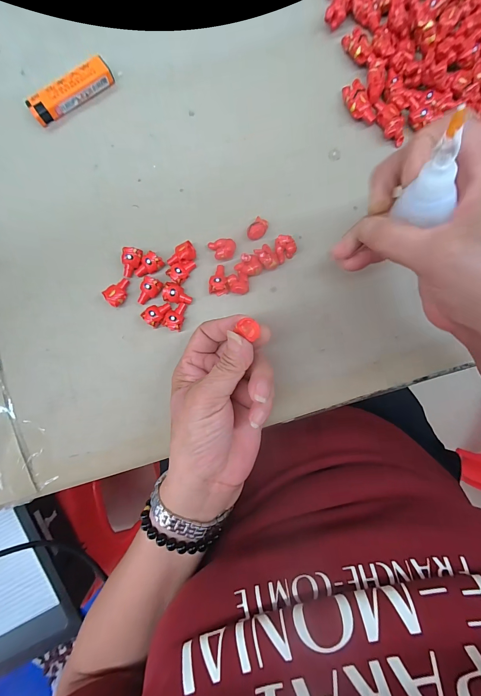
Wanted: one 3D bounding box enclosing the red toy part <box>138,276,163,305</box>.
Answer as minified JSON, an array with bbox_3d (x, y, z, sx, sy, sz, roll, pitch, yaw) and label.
[{"bbox_3d":[-0.080,-0.049,0.261,0.016,0.011,0.024,27,89,1],"label":"red toy part"}]

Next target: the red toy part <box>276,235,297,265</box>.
[{"bbox_3d":[0.040,-0.086,0.261,0.017,0.013,0.022,-2,89,1],"label":"red toy part"}]

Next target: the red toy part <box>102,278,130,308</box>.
[{"bbox_3d":[-0.106,-0.049,0.260,0.016,0.015,0.025,33,89,1],"label":"red toy part"}]

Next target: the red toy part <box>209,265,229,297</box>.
[{"bbox_3d":[-0.019,-0.061,0.262,0.016,0.014,0.027,-1,89,1],"label":"red toy part"}]

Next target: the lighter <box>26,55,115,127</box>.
[{"bbox_3d":[-0.155,-0.236,0.271,0.080,0.013,0.019,-37,89,0],"label":"lighter"}]

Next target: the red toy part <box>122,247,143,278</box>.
[{"bbox_3d":[-0.096,-0.075,0.261,0.015,0.011,0.025,13,89,1],"label":"red toy part"}]

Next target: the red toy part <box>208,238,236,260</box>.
[{"bbox_3d":[-0.015,-0.087,0.265,0.022,0.015,0.019,-18,89,0],"label":"red toy part"}]

